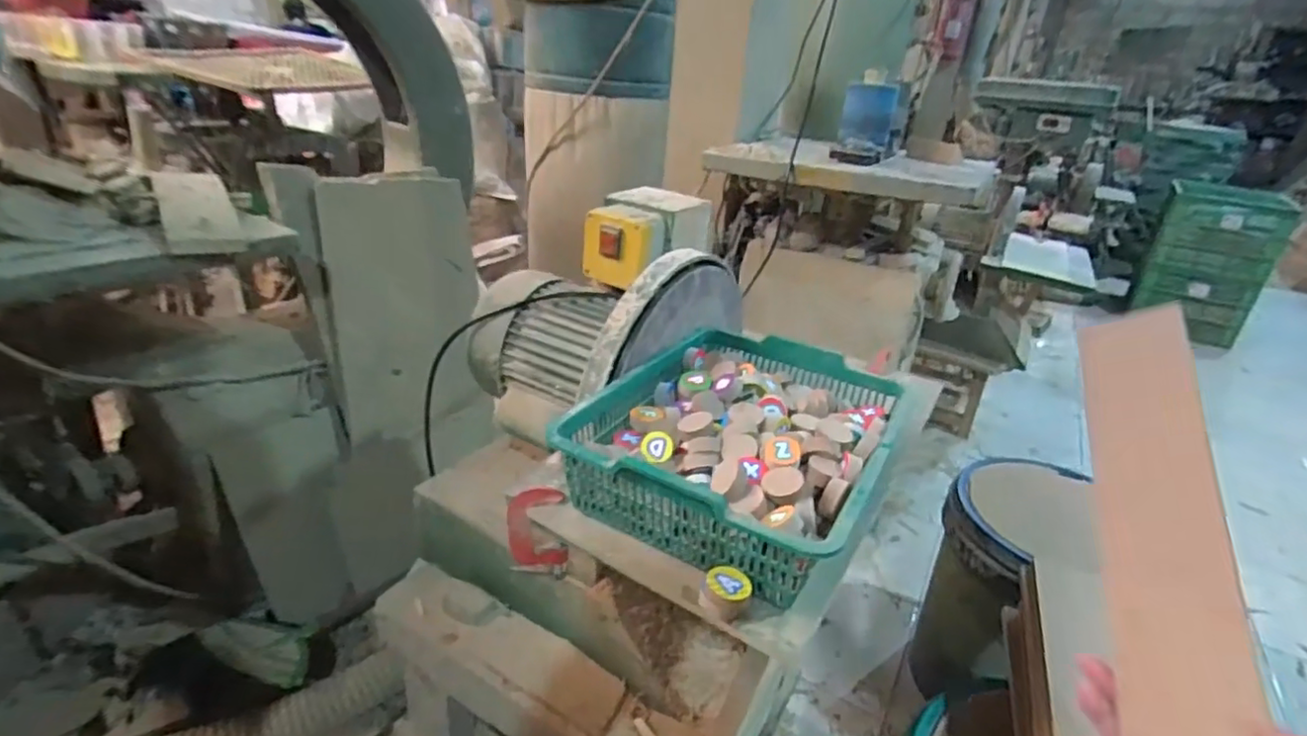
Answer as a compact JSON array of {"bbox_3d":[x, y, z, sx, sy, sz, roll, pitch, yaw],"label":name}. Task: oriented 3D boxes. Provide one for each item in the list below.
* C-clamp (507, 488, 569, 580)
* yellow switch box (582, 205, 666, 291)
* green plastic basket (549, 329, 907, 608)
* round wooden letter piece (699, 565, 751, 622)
[{"bbox_3d":[-0.099,0.146,0.545,0.049,0.096,0.017,2,27,-6],"label":"C-clamp"},{"bbox_3d":[-0.040,-0.144,0.760,0.098,0.092,0.048,16,28,20],"label":"yellow switch box"},{"bbox_3d":[0.082,0.058,0.554,0.227,0.075,0.294,19,30,26],"label":"green plastic basket"},{"bbox_3d":[0.050,0.157,0.435,0.032,0.026,0.026,25,32,34],"label":"round wooden letter piece"}]

